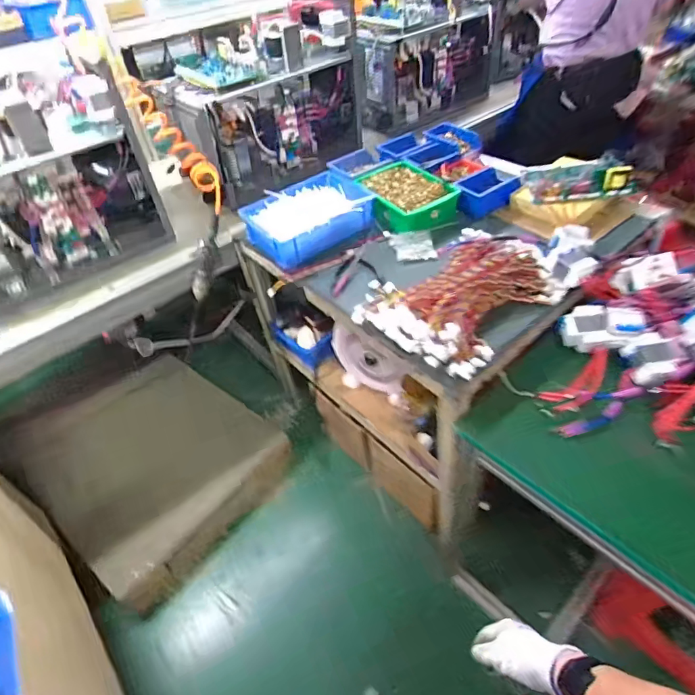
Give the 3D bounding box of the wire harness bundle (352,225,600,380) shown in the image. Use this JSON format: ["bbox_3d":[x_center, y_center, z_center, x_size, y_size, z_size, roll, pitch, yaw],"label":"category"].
[{"bbox_3d":[0.271,-0.145,1.008,0.470,0.082,0.319,-31,50,-23],"label":"wire harness bundle"}]

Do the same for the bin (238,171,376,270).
[{"bbox_3d":[-0.094,-0.340,1.249,0.314,0.097,0.246,-30,50,-22],"label":"bin"}]

